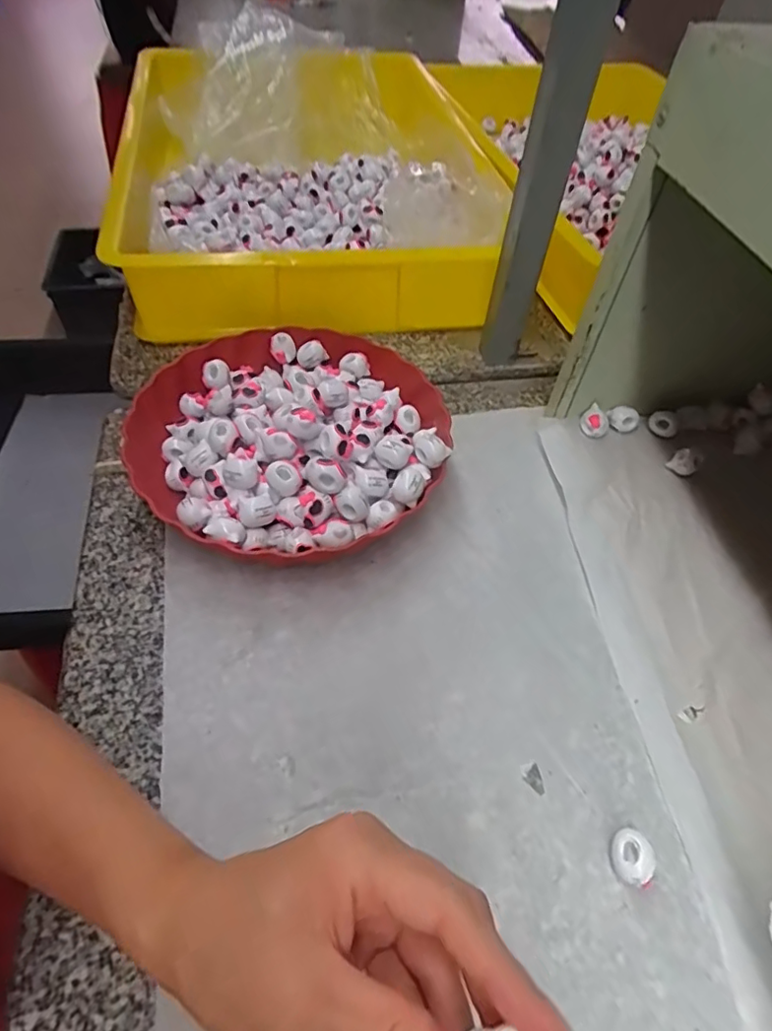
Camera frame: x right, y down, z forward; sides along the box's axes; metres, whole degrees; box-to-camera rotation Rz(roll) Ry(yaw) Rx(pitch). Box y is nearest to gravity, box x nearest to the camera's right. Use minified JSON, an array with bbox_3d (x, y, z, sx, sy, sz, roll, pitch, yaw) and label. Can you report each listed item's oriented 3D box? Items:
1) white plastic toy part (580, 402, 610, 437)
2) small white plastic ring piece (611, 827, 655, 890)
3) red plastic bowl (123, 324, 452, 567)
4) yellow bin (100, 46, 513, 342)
[{"bbox_3d":[0.183,-0.082,0.484,0.024,0.021,0.022,24,54,13],"label":"white plastic toy part"},{"bbox_3d":[0.132,0.185,0.300,0.020,0.020,0.027,4,52,-1],"label":"small white plastic ring piece"},{"bbox_3d":[-0.075,-0.070,0.443,0.236,0.067,0.233,0,54,-1],"label":"red plastic bowl"},{"bbox_3d":[-0.105,-0.440,0.700,0.414,0.114,0.599,-8,53,-10],"label":"yellow bin"}]

